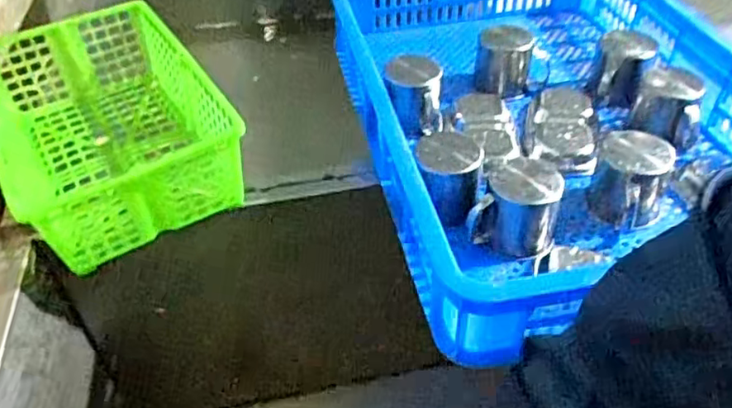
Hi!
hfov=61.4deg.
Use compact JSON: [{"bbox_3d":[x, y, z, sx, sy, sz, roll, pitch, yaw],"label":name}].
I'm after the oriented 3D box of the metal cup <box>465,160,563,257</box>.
[{"bbox_3d":[0.143,0.002,0.584,0.074,0.071,0.065,19,45,19],"label":"metal cup"}]

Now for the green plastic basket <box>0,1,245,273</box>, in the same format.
[{"bbox_3d":[-0.298,-0.092,0.697,0.218,0.100,0.327,-23,47,-24],"label":"green plastic basket"}]

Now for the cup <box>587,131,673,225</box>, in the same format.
[{"bbox_3d":[0.257,-0.020,0.606,0.066,0.076,0.071,0,42,0],"label":"cup"}]

